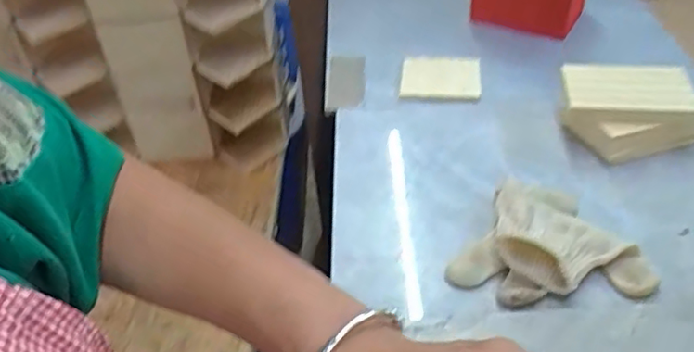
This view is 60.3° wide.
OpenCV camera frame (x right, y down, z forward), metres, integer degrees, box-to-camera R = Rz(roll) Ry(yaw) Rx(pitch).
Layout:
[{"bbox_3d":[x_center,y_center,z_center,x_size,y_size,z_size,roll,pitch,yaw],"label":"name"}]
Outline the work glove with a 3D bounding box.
[{"bbox_3d":[0.157,0.054,0.439,0.123,0.032,0.120,26,48,30],"label":"work glove"}]

